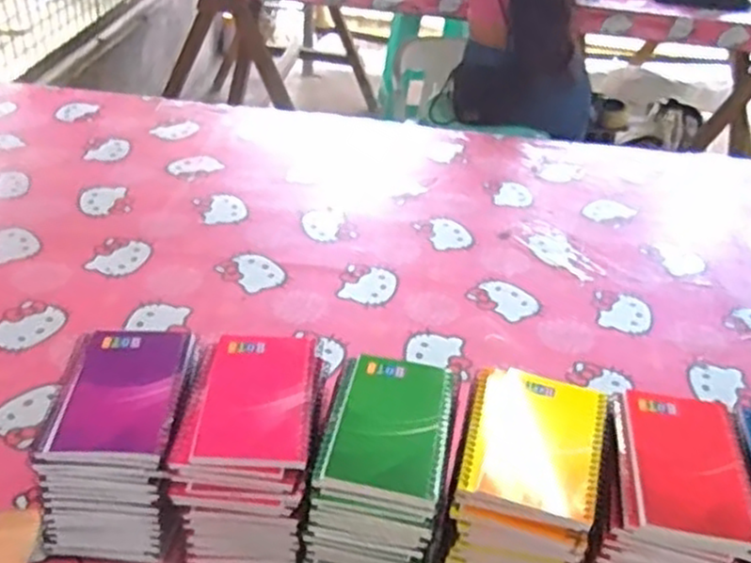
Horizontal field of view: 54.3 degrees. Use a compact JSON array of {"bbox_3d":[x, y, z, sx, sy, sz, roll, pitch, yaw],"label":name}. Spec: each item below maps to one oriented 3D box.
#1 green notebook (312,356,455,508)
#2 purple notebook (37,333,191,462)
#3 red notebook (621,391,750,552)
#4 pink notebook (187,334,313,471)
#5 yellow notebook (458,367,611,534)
[{"bbox_3d":[0.012,0.108,0.555,0.086,0.011,0.131,11,38,7],"label":"green notebook"},{"bbox_3d":[-0.195,0.084,0.568,0.087,0.012,0.131,4,37,-2],"label":"purple notebook"},{"bbox_3d":[0.230,0.134,0.545,0.087,0.014,0.123,4,40,14],"label":"red notebook"},{"bbox_3d":[-0.093,0.088,0.566,0.084,0.010,0.133,3,37,-4],"label":"pink notebook"},{"bbox_3d":[0.123,0.122,0.561,0.099,0.019,0.126,13,38,10],"label":"yellow notebook"}]

